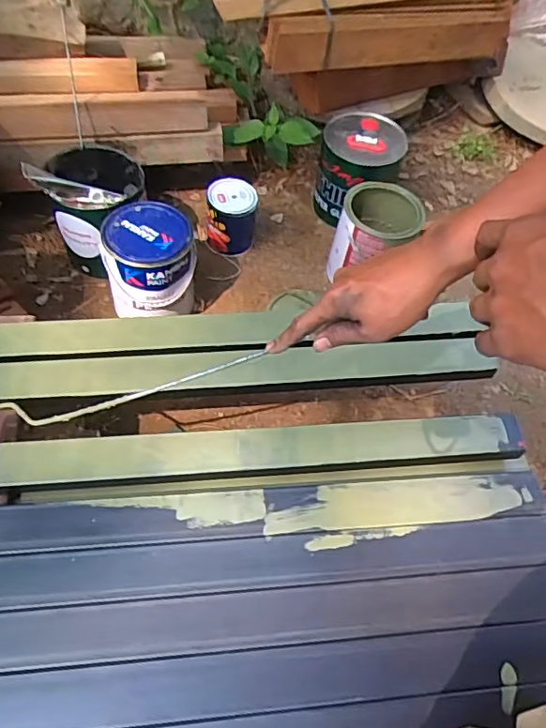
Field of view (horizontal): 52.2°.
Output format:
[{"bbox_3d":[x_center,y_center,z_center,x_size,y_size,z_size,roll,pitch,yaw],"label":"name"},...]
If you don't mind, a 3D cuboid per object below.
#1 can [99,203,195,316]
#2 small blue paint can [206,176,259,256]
[{"bbox_3d":[-0.234,-0.185,1.091,0.160,0.193,0.158,3,54,-5],"label":"can"},{"bbox_3d":[-0.091,-0.326,1.236,0.109,0.138,0.108,3,54,-5],"label":"small blue paint can"}]

